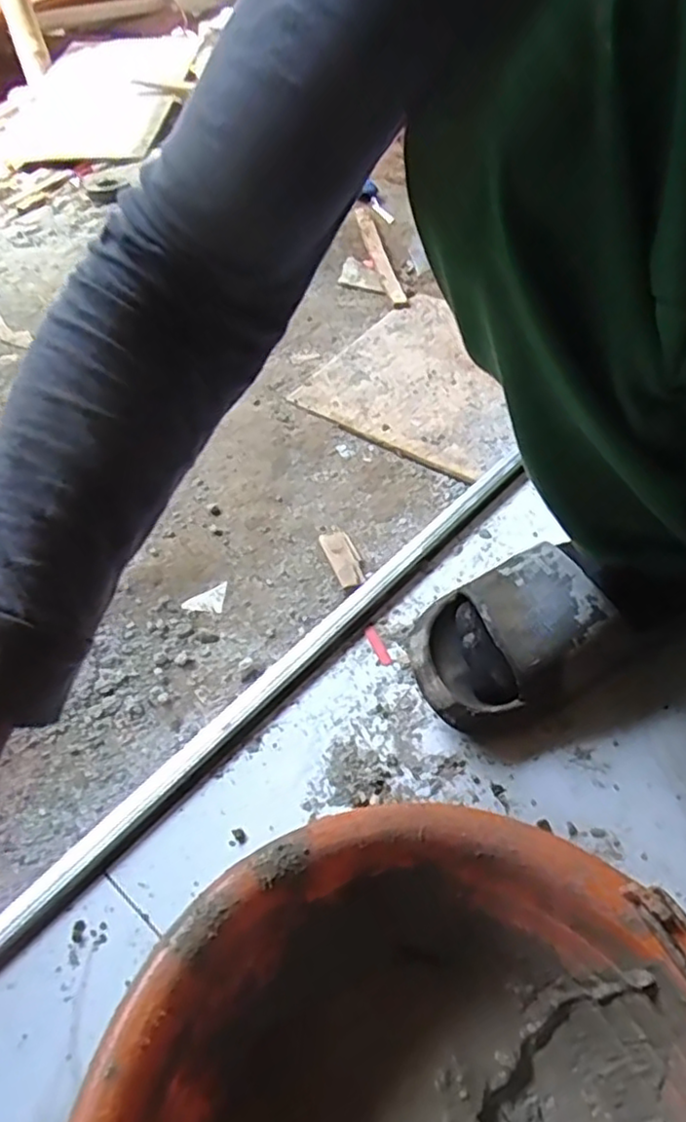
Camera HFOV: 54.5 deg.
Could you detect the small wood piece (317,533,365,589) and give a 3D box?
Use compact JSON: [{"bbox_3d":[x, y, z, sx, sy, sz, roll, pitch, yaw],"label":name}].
[{"bbox_3d":[0.001,-0.003,0.673,0.032,0.010,0.066,-15,52,-17],"label":"small wood piece"}]

